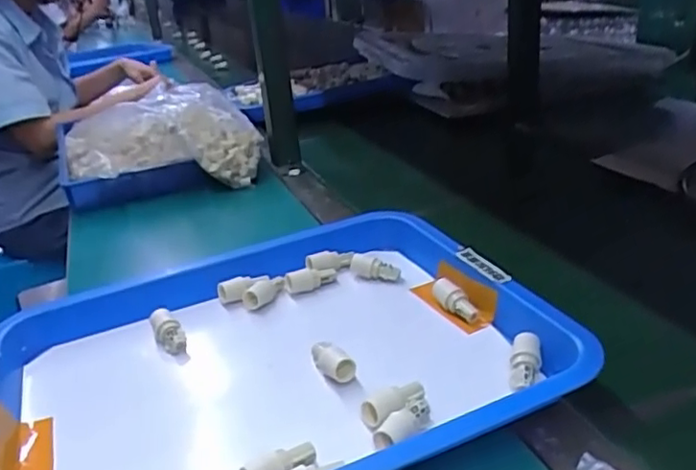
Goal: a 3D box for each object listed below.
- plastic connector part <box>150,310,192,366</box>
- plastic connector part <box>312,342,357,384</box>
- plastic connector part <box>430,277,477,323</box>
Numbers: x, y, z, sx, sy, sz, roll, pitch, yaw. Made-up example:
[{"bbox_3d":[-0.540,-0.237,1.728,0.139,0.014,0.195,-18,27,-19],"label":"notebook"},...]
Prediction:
[{"bbox_3d":[-0.160,0.090,0.558,0.022,0.016,0.056,-22,63,-30],"label":"plastic connector part"},{"bbox_3d":[-0.013,0.100,0.495,0.018,0.019,0.043,-19,29,-26],"label":"plastic connector part"},{"bbox_3d":[0.095,0.057,0.559,0.017,0.018,0.051,-24,51,-34],"label":"plastic connector part"}]

